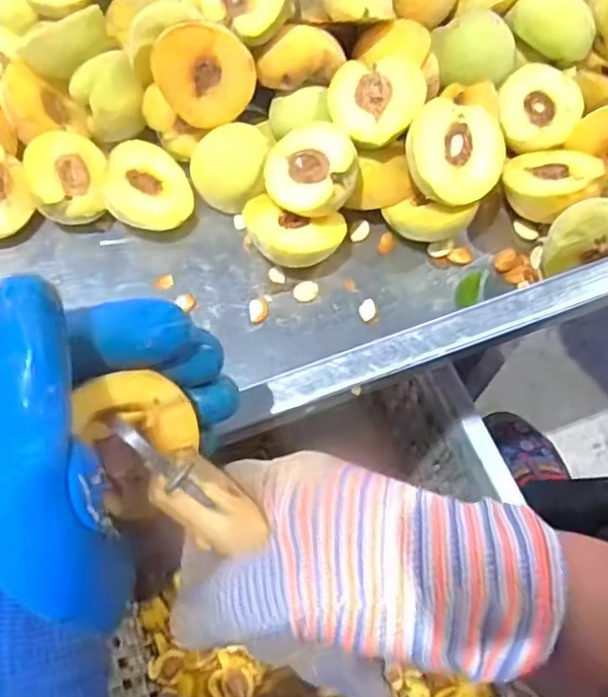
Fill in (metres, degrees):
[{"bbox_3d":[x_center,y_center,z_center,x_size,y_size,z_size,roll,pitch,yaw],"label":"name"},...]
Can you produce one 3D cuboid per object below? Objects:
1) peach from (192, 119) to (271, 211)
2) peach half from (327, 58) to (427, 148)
[{"bbox_3d":[-0.046,-0.119,0.422,0.053,0.023,0.052,-18,91,3],"label":"peach"},{"bbox_3d":[0.043,-0.148,0.389,0.056,0.021,0.058,0,66,0],"label":"peach half"}]

